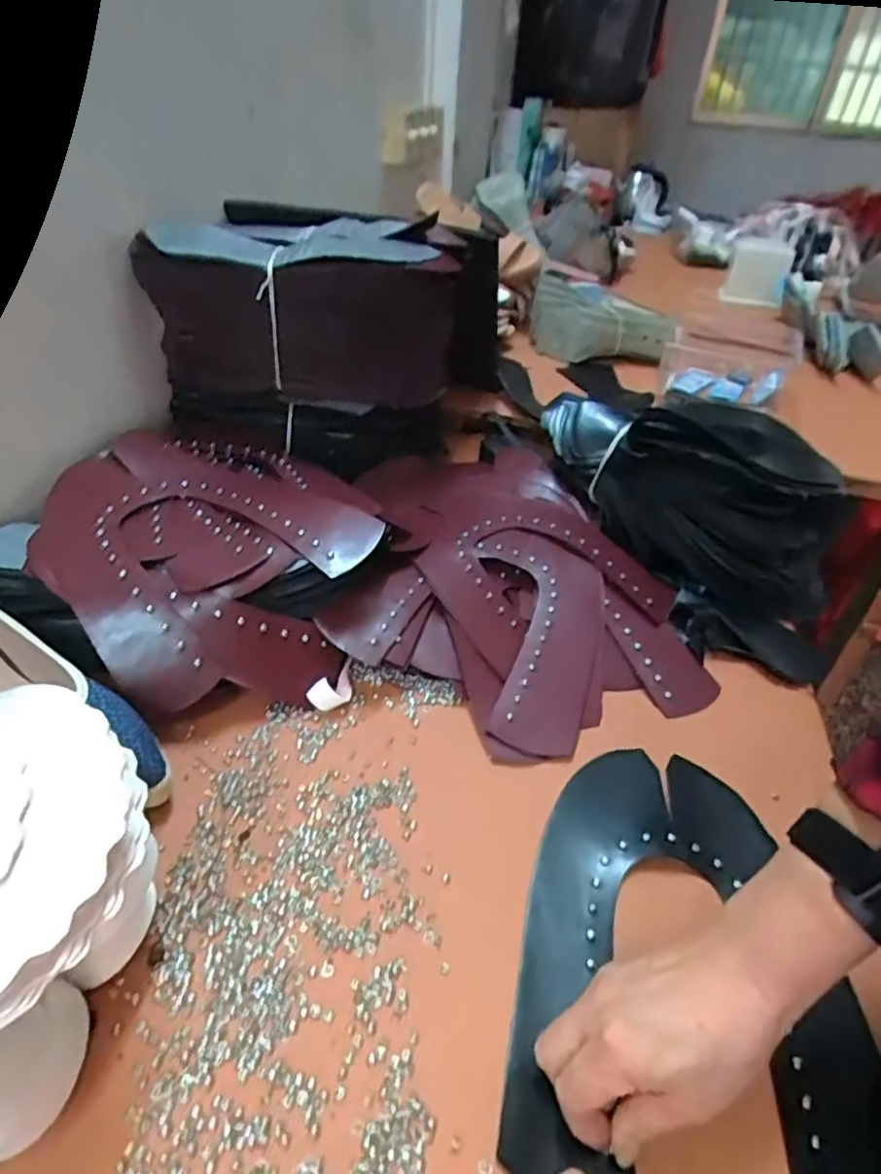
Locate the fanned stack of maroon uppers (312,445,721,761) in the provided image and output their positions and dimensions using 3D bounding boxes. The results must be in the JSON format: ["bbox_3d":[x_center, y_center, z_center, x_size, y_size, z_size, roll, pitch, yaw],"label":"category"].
[{"bbox_3d":[0.054,-0.023,0.639,0.303,0.084,0.387,-3,38,-8],"label":"fanned stack of maroon uppers"}]

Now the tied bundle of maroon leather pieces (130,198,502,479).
[{"bbox_3d":[-0.113,-0.288,0.771,0.327,0.224,0.272,8,38,4],"label":"tied bundle of maroon leather pieces"}]

